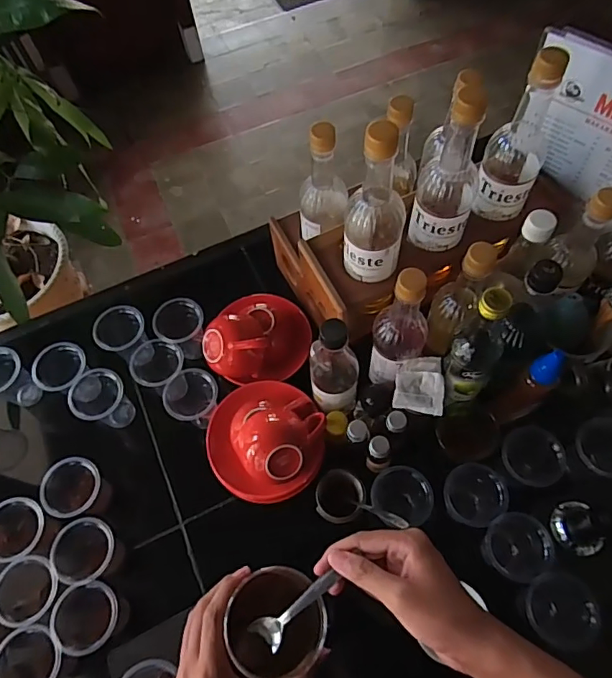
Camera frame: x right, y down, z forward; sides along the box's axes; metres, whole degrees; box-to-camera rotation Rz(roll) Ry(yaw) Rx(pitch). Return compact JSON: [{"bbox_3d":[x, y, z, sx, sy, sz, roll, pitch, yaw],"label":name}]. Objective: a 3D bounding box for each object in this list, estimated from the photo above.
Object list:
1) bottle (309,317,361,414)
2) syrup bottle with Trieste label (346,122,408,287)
[{"bbox_3d":[0.036,0.042,0.622,0.058,0.204,0.053,-7,62,0],"label":"bottle"},{"bbox_3d":[0.074,-0.140,0.526,0.065,0.201,0.057,7,63,7],"label":"syrup bottle with Trieste label"}]

